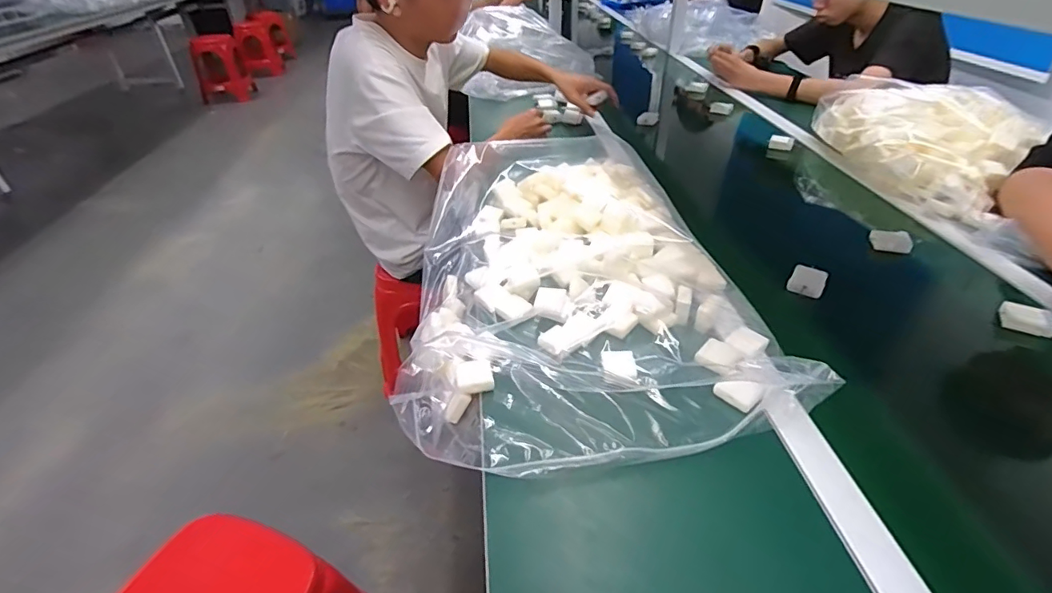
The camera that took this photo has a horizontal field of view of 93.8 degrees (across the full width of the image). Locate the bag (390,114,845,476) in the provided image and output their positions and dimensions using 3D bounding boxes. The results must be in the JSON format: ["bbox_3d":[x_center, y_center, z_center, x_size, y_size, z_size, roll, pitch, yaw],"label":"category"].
[{"bbox_3d":[0.061,-0.045,0.712,0.428,0.130,0.637,-6,39,-5],"label":"bag"}]

